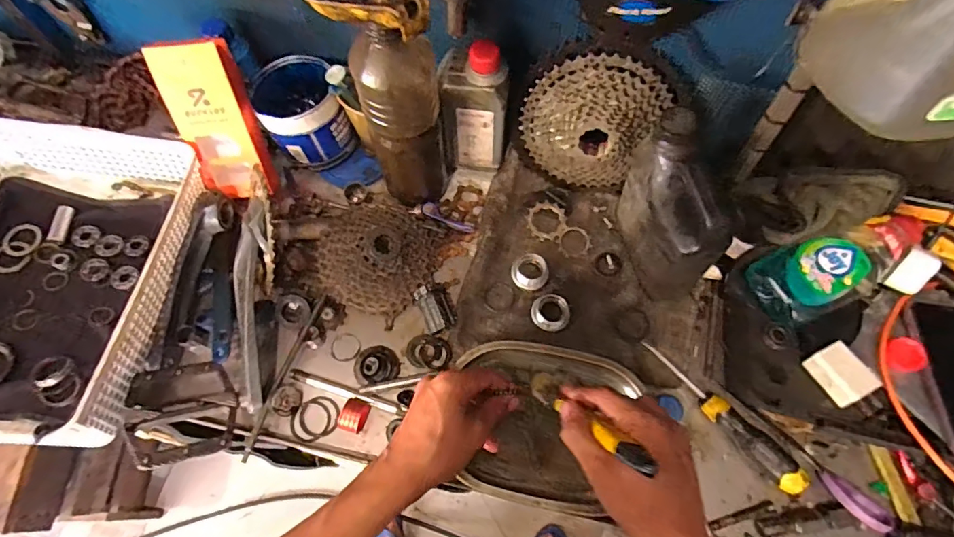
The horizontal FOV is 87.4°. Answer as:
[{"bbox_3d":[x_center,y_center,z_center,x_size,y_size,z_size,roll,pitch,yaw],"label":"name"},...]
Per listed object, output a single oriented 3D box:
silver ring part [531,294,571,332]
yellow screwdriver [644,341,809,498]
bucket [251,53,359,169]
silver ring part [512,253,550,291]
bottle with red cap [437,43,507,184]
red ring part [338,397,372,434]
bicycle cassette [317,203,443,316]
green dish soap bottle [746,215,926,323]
[{"bbox_3d":[0.084,0.050,0.567,0.043,0.012,0.040,0,68,0],"label":"silver ring part"},{"bbox_3d":[0.257,0.148,0.523,0.027,0.034,0.192,-36,72,-13],"label":"yellow screwdriver"},{"bbox_3d":[-0.214,-0.191,0.615,0.095,0.084,0.110,-25,70,-9],"label":"bucket"},{"bbox_3d":[0.063,0.003,0.582,0.043,0.019,0.037,11,68,5],"label":"silver ring part"},{"bbox_3d":[-0.004,-0.176,0.570,0.072,0.173,0.052,3,68,1],"label":"bottle with red cap"},{"bbox_3d":[-0.126,0.153,0.519,0.025,0.030,0.033,16,69,7],"label":"red ring part"},{"bbox_3d":[-0.115,-0.017,0.568,0.126,0.052,0.126,0,68,0],"label":"bicycle cassette"},{"bbox_3d":[0.360,-0.003,0.496,0.161,0.046,0.074,-19,69,-7],"label":"green dish soap bottle"}]

